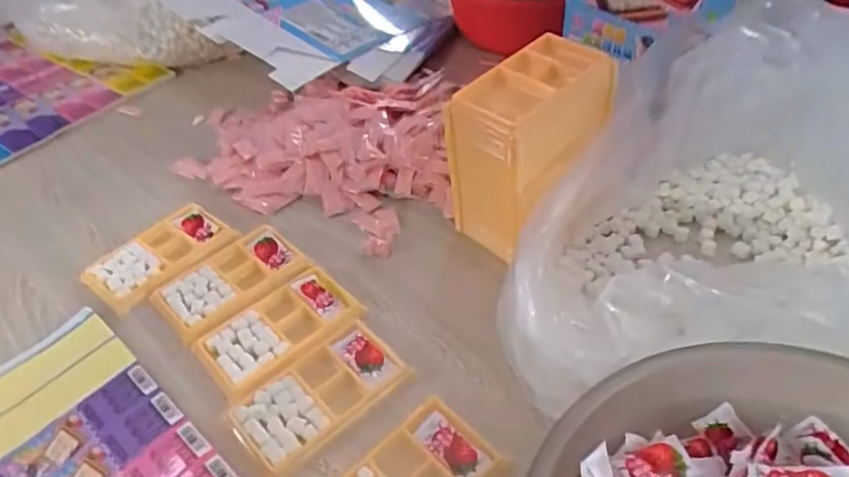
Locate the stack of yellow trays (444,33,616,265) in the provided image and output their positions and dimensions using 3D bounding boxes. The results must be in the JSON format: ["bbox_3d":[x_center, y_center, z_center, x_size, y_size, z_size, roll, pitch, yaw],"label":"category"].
[{"bbox_3d":[0.095,-0.086,0.532,0.096,0.140,0.149,29,53,30],"label":"stack of yellow trays"}]

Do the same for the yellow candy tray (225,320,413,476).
[{"bbox_3d":[-0.081,0.119,0.447,0.129,0.009,0.072,-36,52,-28],"label":"yellow candy tray"}]

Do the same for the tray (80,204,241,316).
[{"bbox_3d":[-0.265,0.015,0.576,0.081,0.010,0.131,27,52,29],"label":"tray"}]

